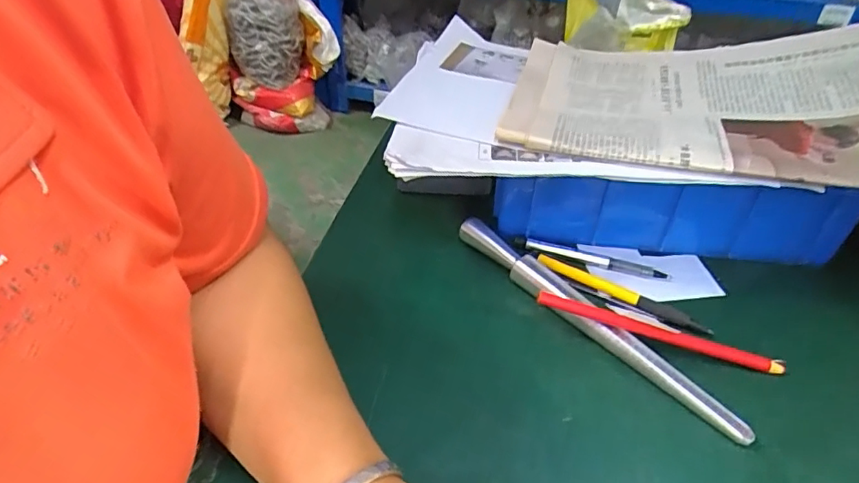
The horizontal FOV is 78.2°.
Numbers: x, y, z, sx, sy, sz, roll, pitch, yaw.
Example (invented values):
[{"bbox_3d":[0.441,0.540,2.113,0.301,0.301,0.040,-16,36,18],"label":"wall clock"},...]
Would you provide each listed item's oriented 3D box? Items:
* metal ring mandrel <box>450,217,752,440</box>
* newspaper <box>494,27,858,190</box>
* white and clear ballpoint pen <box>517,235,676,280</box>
[{"bbox_3d":[0.108,0.052,0.379,0.018,0.022,0.243,-27,47,-29],"label":"metal ring mandrel"},{"bbox_3d":[0.208,-0.129,0.440,0.280,0.040,0.238,5,41,19],"label":"newspaper"},{"bbox_3d":[0.132,0.012,0.434,0.121,0.007,0.016,15,42,16],"label":"white and clear ballpoint pen"}]

